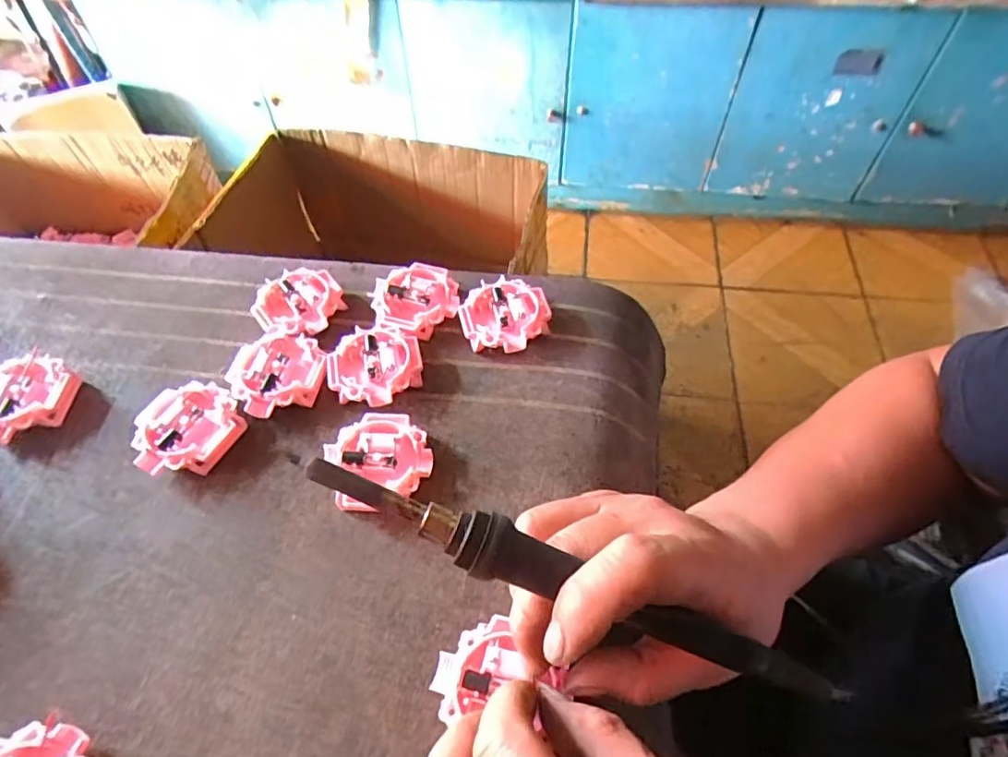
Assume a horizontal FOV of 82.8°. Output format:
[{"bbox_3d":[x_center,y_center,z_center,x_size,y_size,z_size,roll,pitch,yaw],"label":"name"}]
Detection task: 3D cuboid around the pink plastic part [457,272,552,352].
[{"bbox_3d":[0.000,-0.039,0.348,0.052,0.015,0.053,-14,56,-6],"label":"pink plastic part"}]

